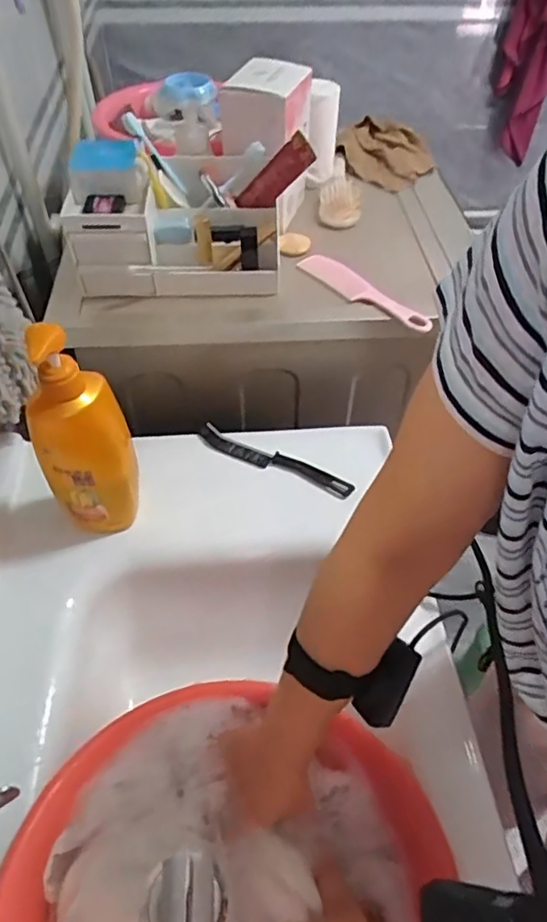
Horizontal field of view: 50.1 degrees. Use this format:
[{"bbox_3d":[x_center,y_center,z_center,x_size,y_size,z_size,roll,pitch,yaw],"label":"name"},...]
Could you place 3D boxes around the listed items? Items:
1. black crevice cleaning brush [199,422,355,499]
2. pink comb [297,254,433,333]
[{"bbox_3d":[-0.001,0.002,0.733,0.208,0.013,0.032,21,52,17],"label":"black crevice cleaning brush"},{"bbox_3d":[0.117,-0.222,0.765,0.039,0.013,0.208,-33,57,-26],"label":"pink comb"}]

